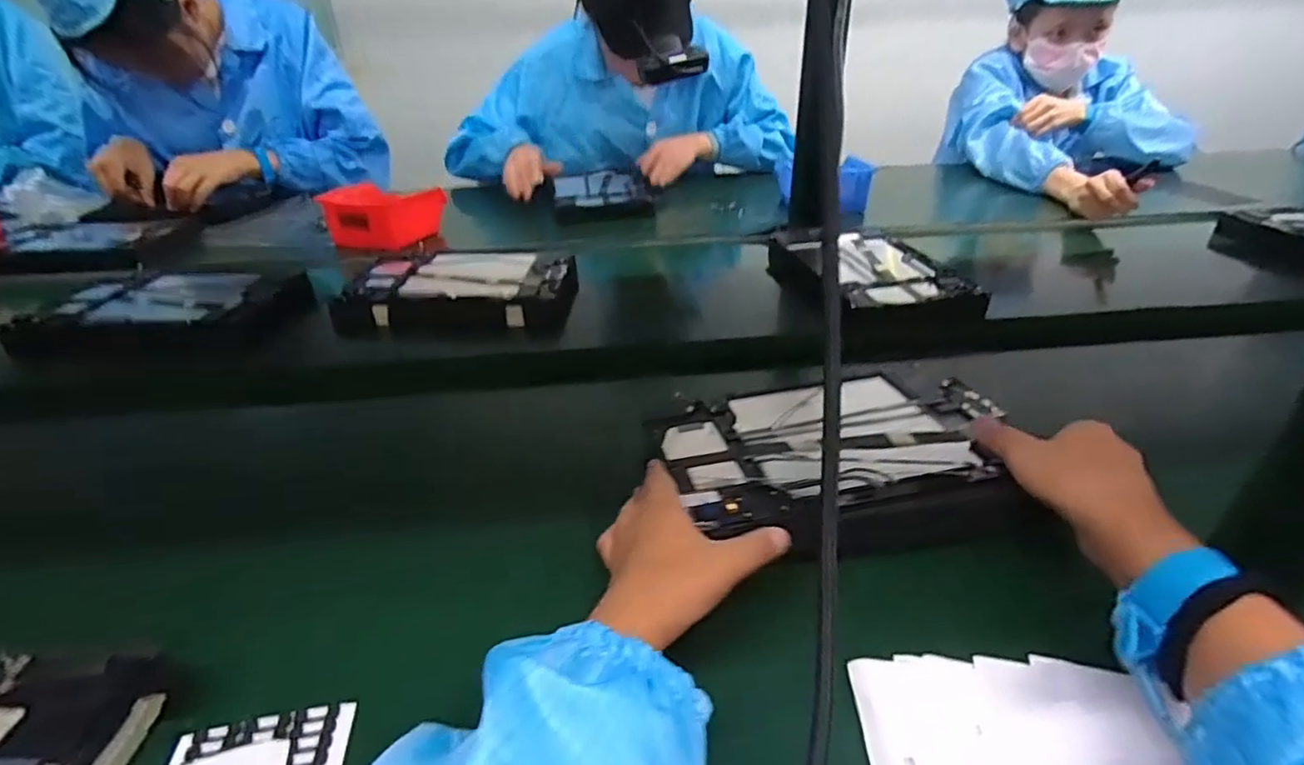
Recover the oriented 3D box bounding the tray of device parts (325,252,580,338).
[{"bbox_3d":[-0.202,-0.105,0.706,0.232,0.044,0.154,-1,32,1],"label":"tray of device parts"}]

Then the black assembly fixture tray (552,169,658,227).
[{"bbox_3d":[-0.078,-0.297,0.994,0.159,0.045,0.163,-5,32,-7],"label":"black assembly fixture tray"}]

